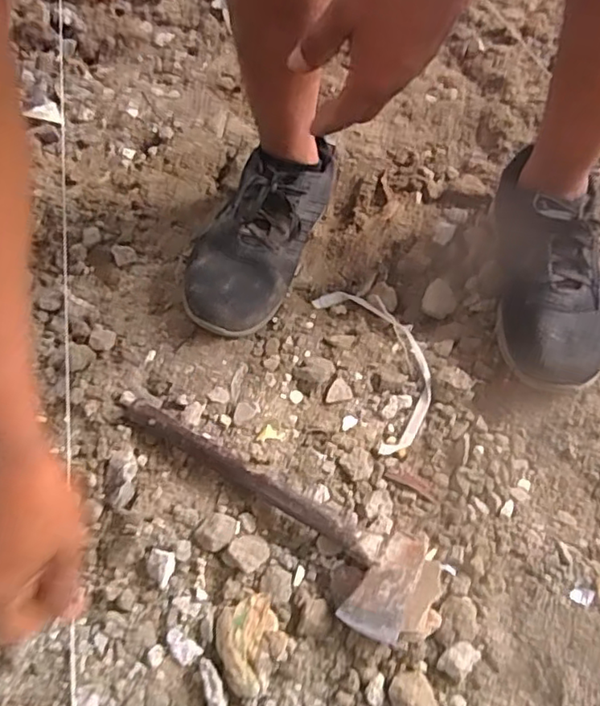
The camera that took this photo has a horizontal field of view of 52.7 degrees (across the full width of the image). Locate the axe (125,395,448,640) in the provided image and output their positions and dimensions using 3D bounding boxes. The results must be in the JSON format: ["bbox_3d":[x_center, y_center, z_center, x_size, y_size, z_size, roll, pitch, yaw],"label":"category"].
[{"bbox_3d":[-0.036,0.128,0.488,0.298,0.031,0.073,24,60,18],"label":"axe"}]

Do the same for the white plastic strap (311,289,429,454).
[{"bbox_3d":[0.079,0.003,0.593,0.078,0.008,0.194,-16,56,-8],"label":"white plastic strap"}]

